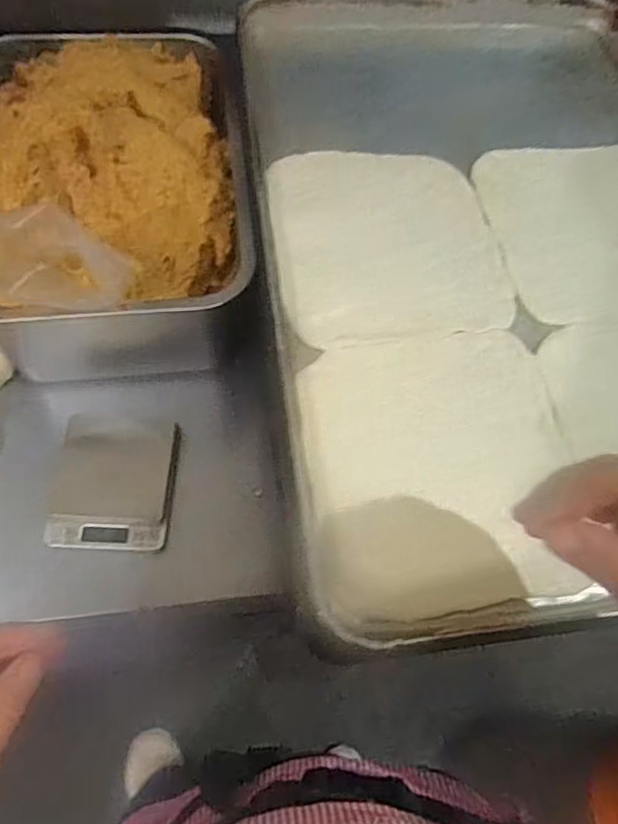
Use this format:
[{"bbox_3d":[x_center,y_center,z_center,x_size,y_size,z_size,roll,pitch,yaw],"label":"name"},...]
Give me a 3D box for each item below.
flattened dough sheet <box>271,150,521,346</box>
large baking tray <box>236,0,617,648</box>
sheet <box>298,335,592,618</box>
[{"bbox_3d":[0.062,-0.142,0.478,0.179,0.021,0.184,-8,65,-6],"label":"flattened dough sheet"},{"bbox_3d":[0.163,-0.149,0.489,0.399,0.038,0.603,-6,65,-6],"label":"large baking tray"},{"bbox_3d":[0.089,0.031,0.399,0.179,0.011,0.193,-4,65,-7],"label":"sheet"}]

